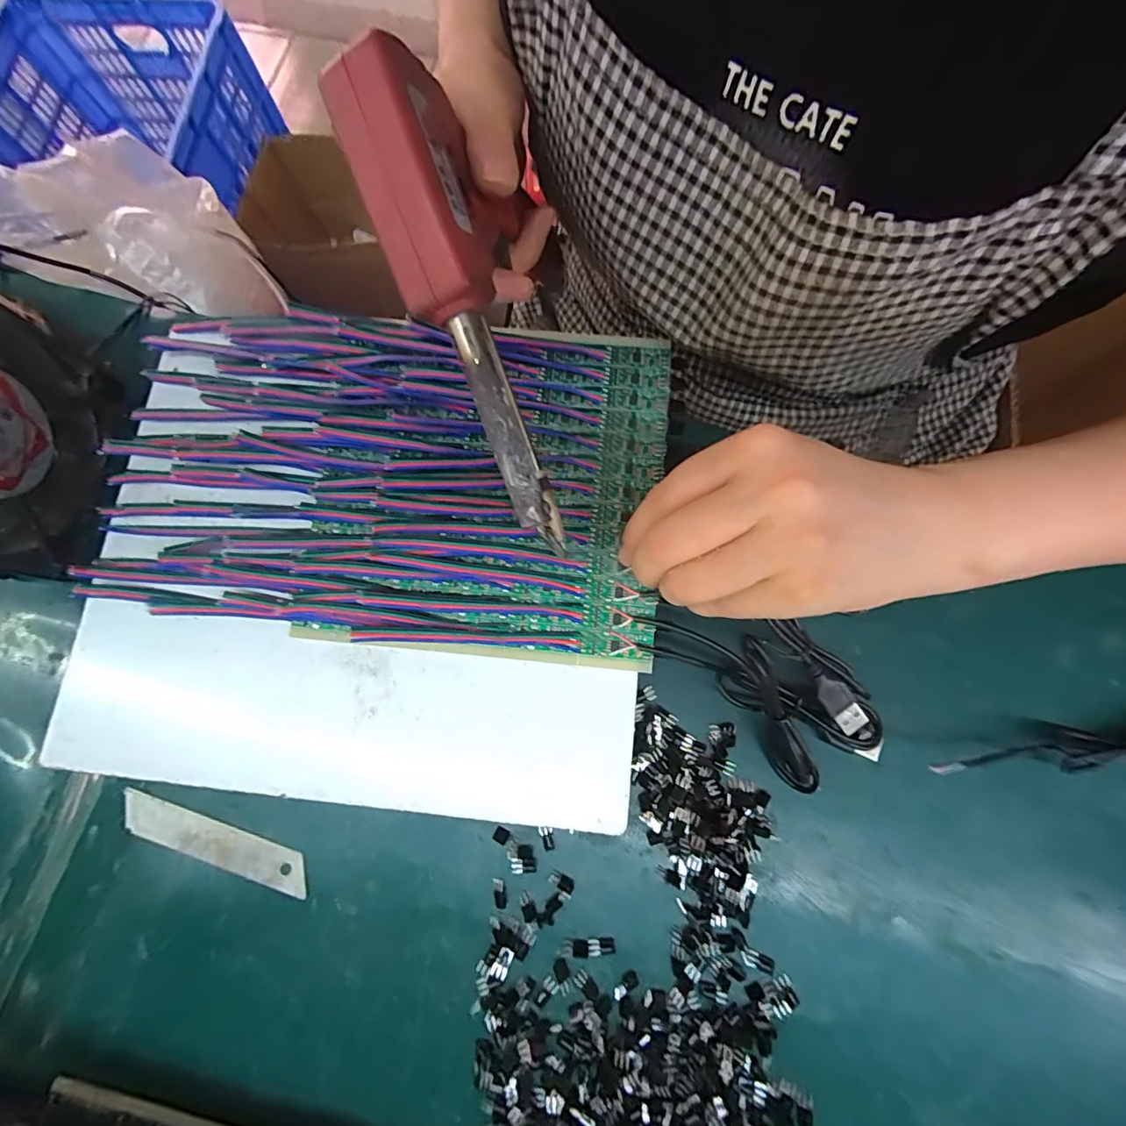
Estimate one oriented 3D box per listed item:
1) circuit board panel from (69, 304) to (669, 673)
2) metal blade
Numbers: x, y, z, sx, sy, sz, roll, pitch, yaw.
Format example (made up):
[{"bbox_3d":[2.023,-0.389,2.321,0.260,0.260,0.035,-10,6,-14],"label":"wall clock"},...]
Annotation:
[{"bbox_3d":[-0.084,-0.045,0.240,0.256,0.018,0.160,5,77,3],"label":"circuit board panel"},{"bbox_3d":[-0.168,0.134,0.244,0.097,0.004,0.017,19,70,4],"label":"metal blade"}]

